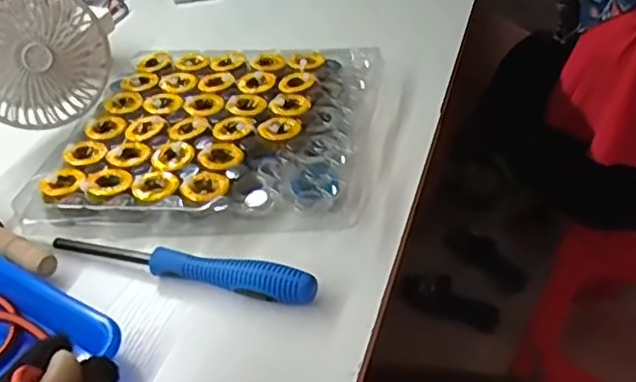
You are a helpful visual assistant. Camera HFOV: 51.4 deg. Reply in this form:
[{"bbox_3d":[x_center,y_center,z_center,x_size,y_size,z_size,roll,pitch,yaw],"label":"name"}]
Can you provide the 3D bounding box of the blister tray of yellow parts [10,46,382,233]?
[{"bbox_3d":[-0.097,-0.061,0.664,0.298,0.044,0.281,1,38,9],"label":"blister tray of yellow parts"}]

